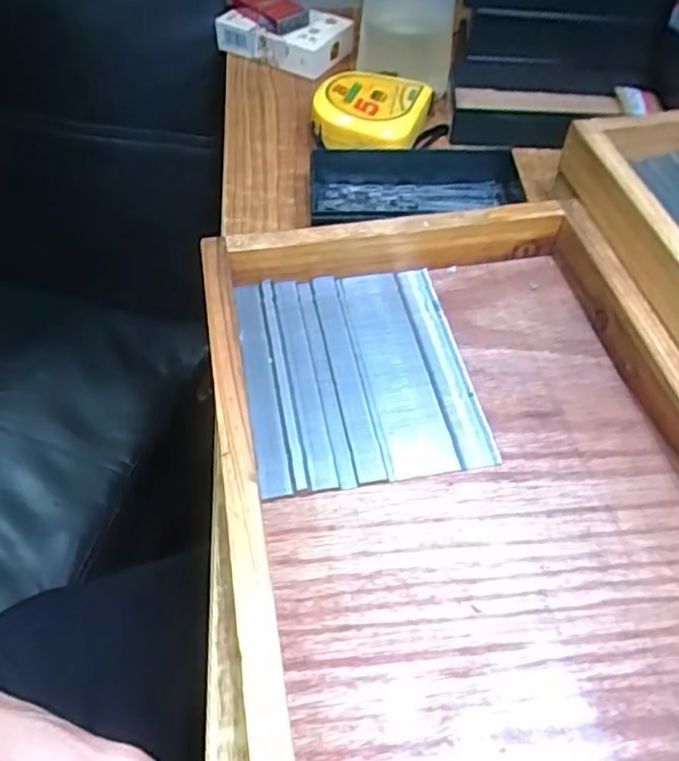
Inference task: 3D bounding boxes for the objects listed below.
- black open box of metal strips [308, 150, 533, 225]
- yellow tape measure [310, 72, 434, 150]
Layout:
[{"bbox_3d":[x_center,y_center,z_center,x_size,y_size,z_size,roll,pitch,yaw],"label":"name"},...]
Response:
[{"bbox_3d":[0.046,-0.120,0.403,0.126,0.030,0.028,-7,52,-6],"label":"black open box of metal strips"},{"bbox_3d":[0.019,-0.163,0.420,0.068,0.033,0.063,8,52,6],"label":"yellow tape measure"}]

